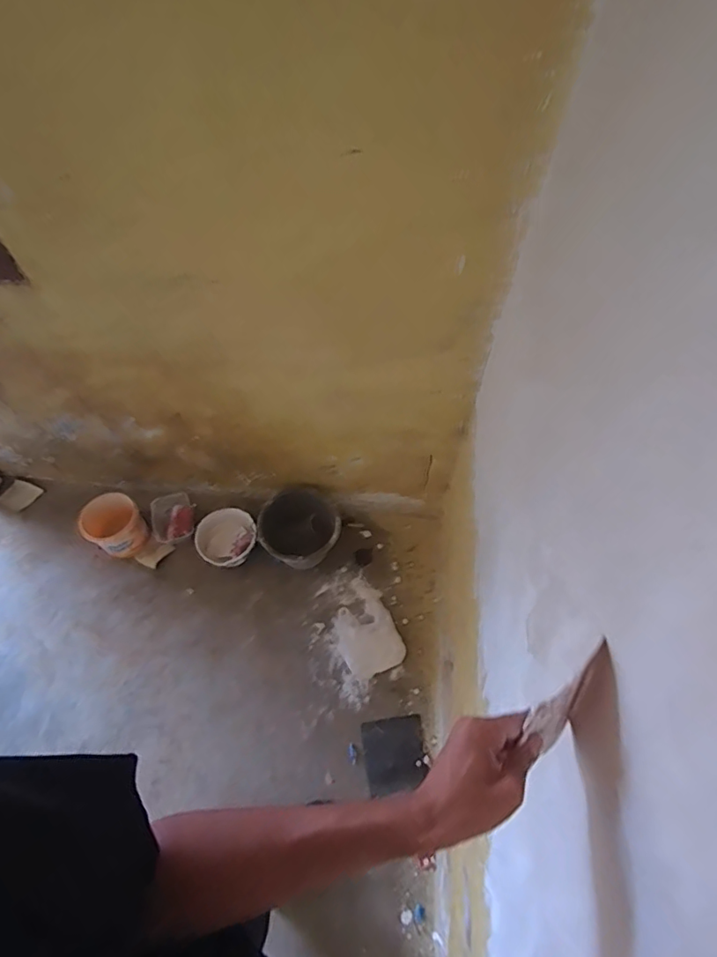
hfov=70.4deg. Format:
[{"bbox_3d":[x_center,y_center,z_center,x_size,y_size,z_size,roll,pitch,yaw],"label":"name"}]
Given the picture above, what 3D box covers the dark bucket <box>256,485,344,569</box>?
[{"bbox_3d":[-0.178,0.173,1.594,0.232,0.178,0.219,1,57,-1],"label":"dark bucket"}]

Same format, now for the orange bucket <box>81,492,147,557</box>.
[{"bbox_3d":[-0.763,0.155,1.599,0.160,0.179,0.147,1,57,-1],"label":"orange bucket"}]

